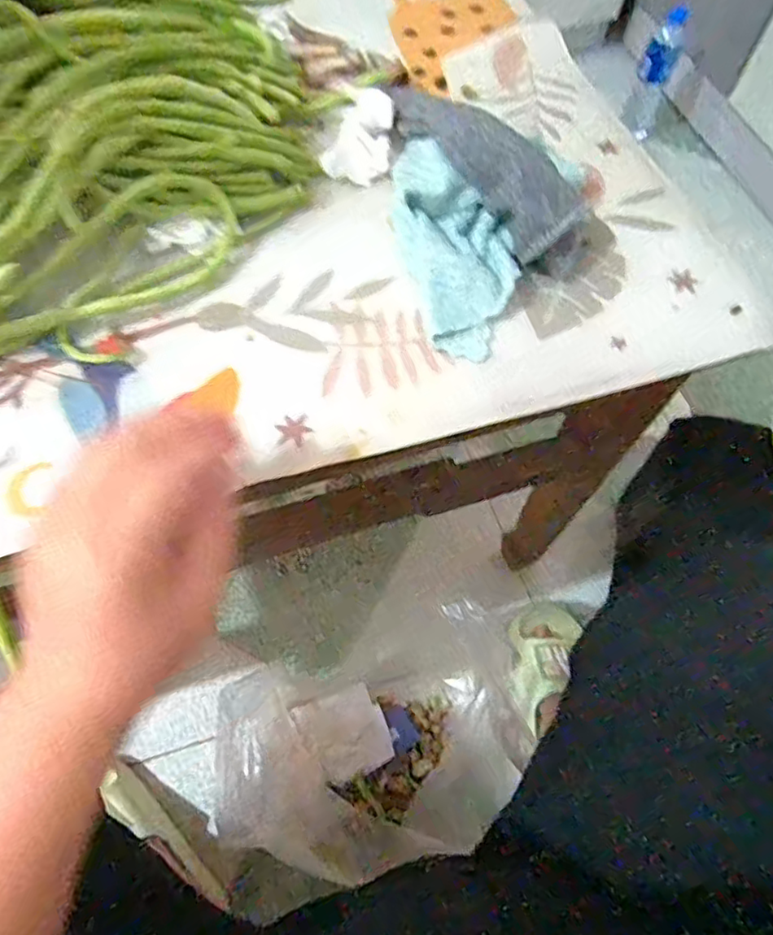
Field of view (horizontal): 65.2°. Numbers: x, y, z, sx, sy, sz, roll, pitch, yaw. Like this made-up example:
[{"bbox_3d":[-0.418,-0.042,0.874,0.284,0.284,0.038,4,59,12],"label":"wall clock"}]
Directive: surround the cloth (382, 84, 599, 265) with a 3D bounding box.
[{"bbox_3d":[0.058,-0.207,0.400,0.050,0.060,0.181,-32,68,-14],"label":"cloth"}]

